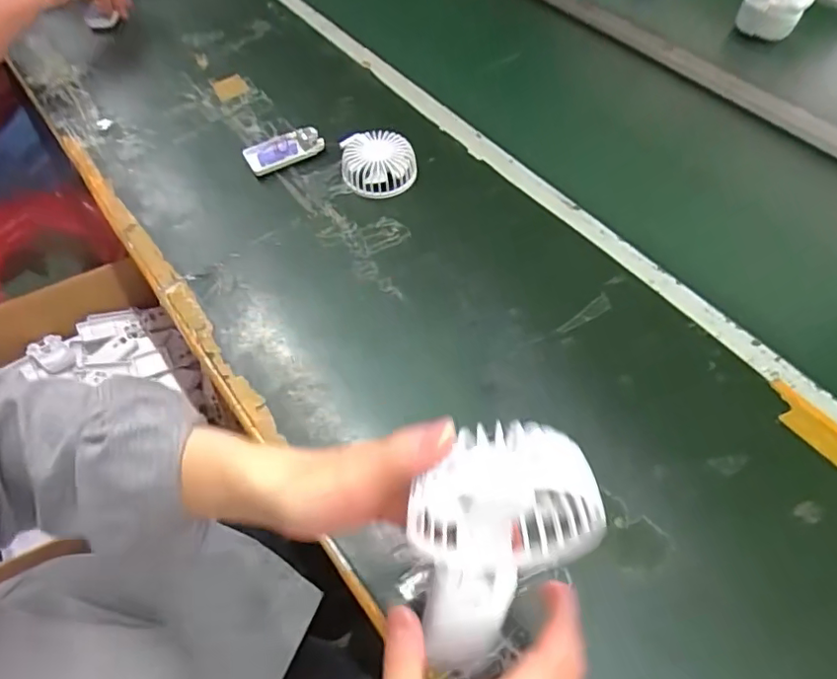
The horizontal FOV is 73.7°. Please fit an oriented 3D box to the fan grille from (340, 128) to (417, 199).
[{"bbox_3d":[-0.048,-0.209,0.662,0.084,0.048,0.084,-3,56,-2],"label":"fan grille"}]

